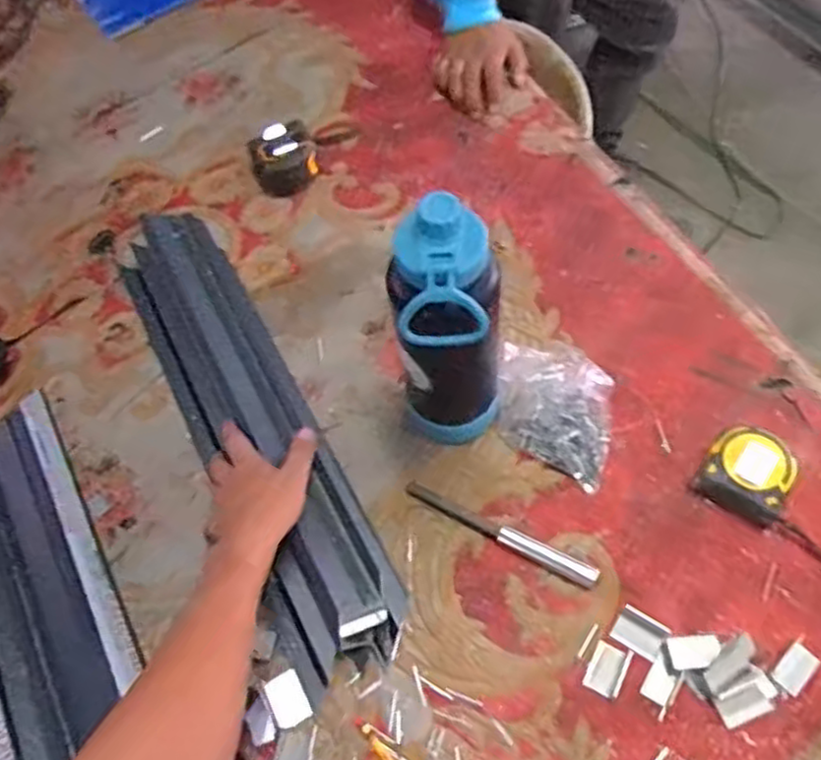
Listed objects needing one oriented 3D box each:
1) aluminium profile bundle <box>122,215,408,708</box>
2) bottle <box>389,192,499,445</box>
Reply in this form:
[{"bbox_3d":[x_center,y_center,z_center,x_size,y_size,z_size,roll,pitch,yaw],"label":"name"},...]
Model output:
[{"bbox_3d":[-0.172,0.038,0.732,0.116,0.070,0.530,-27,64,-11],"label":"aluminium profile bundle"},{"bbox_3d":[0.033,-0.024,0.620,0.085,0.293,0.085,-2,62,4],"label":"bottle"}]

